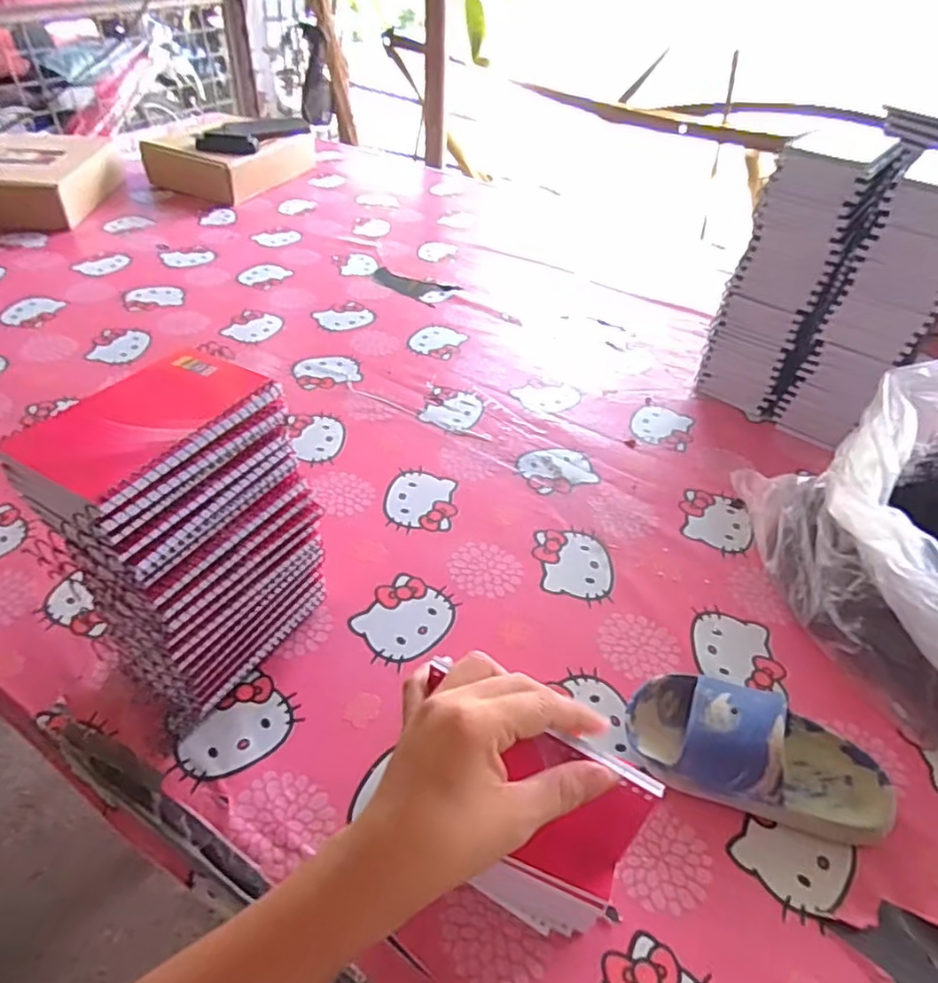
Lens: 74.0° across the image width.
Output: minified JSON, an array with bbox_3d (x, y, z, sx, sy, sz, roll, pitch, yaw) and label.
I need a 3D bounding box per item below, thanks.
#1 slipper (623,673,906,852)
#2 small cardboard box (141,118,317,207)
[{"bbox_3d":[0.203,0.178,0.430,0.175,0.061,0.085,18,45,14],"label":"slipper"},{"bbox_3d":[-0.448,-0.647,1.210,0.176,0.094,0.279,21,45,16],"label":"small cardboard box"}]

